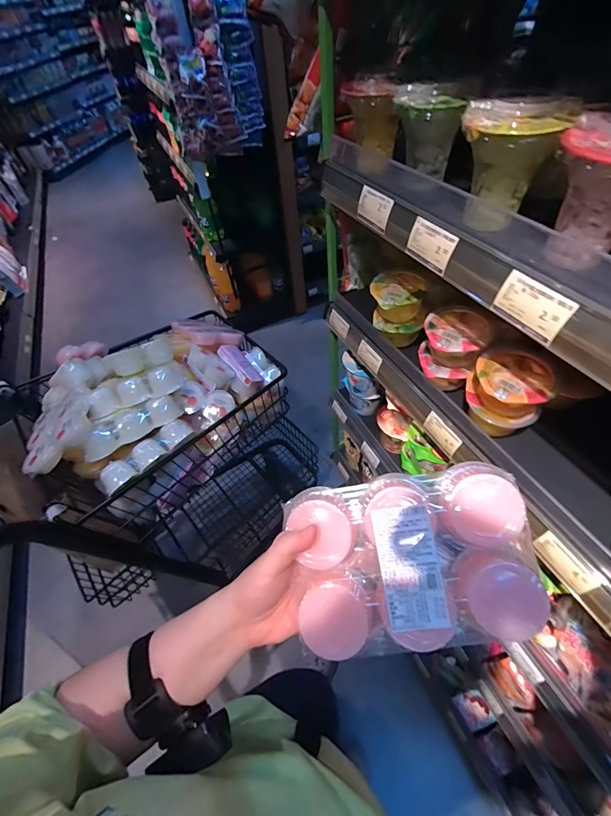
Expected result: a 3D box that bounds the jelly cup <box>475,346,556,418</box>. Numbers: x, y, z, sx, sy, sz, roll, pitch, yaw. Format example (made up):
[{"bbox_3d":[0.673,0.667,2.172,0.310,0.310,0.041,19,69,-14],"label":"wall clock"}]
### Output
[{"bbox_3d":[0.251,-0.022,0.429,0.083,0.057,0.082,-3,52,3],"label":"jelly cup"}]

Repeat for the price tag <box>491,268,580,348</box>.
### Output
[{"bbox_3d":[0.203,-0.090,0.311,0.005,0.040,0.067,-11,48,-29],"label":"price tag"}]

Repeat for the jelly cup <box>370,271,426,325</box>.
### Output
[{"bbox_3d":[0.147,-0.174,0.559,0.080,0.058,0.089,1,52,6],"label":"jelly cup"}]

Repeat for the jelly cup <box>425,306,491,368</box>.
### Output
[{"bbox_3d":[0.209,-0.092,0.490,0.079,0.063,0.089,17,55,18],"label":"jelly cup"}]

